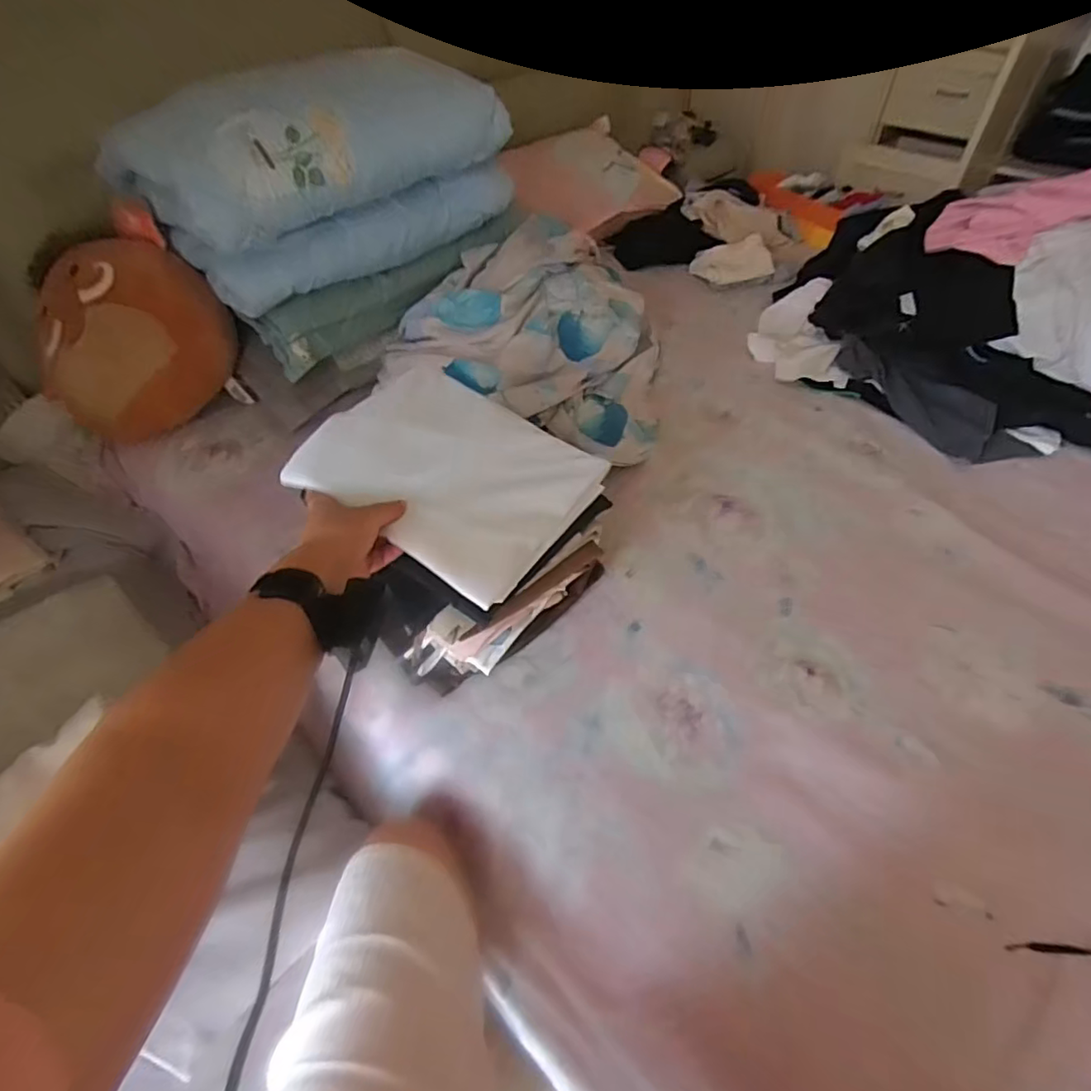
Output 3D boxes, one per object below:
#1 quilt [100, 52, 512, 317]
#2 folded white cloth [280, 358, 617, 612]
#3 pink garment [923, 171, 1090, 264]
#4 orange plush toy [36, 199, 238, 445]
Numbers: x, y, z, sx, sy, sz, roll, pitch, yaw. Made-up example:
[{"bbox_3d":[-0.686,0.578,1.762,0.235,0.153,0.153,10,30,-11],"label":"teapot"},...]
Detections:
[{"bbox_3d":[-0.382,-0.666,1.040,0.556,0.276,0.323,-37,57,-28],"label":"quilt"},{"bbox_3d":[-0.100,-0.087,0.660,0.278,0.028,0.244,36,54,7],"label":"folded white cloth"},{"bbox_3d":[0.947,-0.618,1.099,0.433,0.078,0.209,-4,48,0],"label":"pink garment"},{"bbox_3d":[-0.691,-0.359,1.021,0.331,0.335,0.215,-38,56,-26],"label":"orange plush toy"}]

